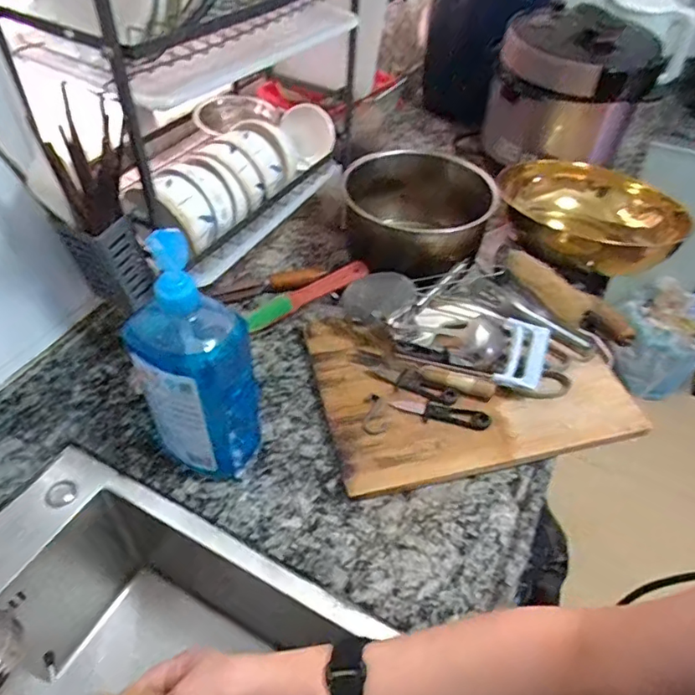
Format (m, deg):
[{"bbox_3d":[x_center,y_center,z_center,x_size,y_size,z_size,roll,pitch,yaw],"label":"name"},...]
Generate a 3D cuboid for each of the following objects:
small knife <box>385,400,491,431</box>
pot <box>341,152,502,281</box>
[{"bbox_3d":[0.112,0.078,0.656,0.116,0.009,0.027,10,48,6],"label":"small knife"},{"bbox_3d":[0.092,-0.197,0.813,0.199,0.133,0.193,1,48,-1],"label":"pot"}]

